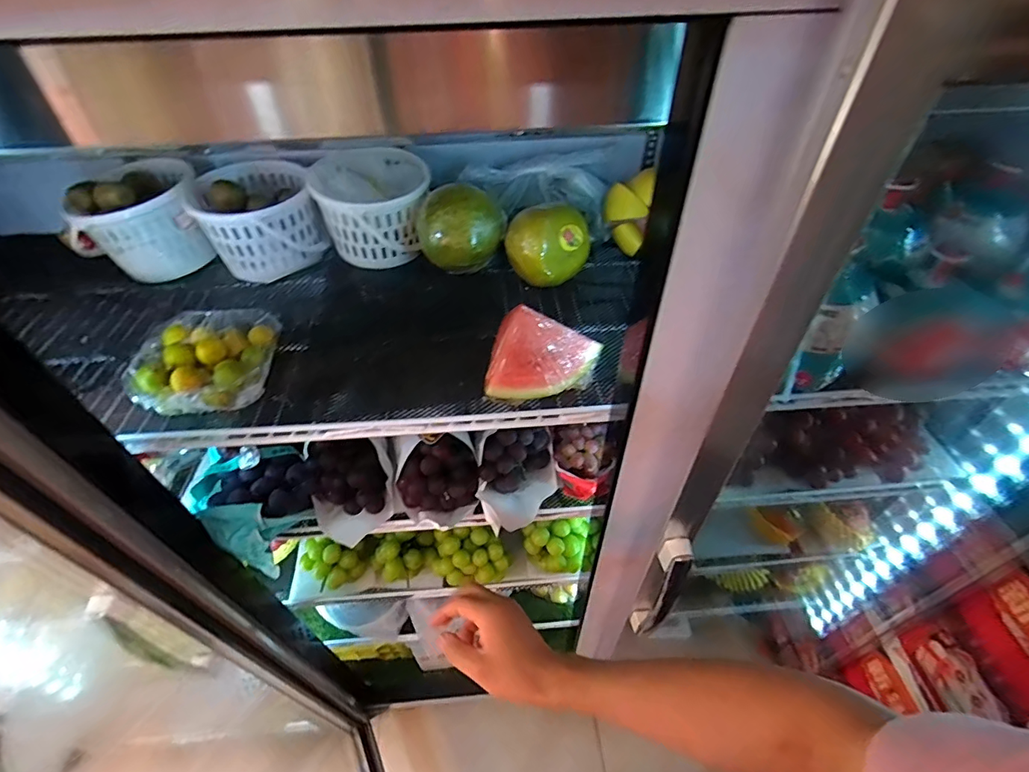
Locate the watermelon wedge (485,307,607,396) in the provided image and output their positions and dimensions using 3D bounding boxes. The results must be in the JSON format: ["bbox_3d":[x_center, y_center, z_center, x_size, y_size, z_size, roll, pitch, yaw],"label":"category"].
[{"bbox_3d":[0.032,-0.036,0.532,0.133,0.091,0.053,-8,46,-5],"label":"watermelon wedge"}]

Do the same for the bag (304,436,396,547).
[{"bbox_3d":[-0.228,0.142,0.660,0.117,0.096,0.114,-12,47,-9],"label":"bag"}]

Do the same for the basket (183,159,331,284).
[{"bbox_3d":[-0.400,-0.261,0.750,0.162,0.116,0.194,-24,50,-20],"label":"basket"}]

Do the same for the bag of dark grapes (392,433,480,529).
[{"bbox_3d":[-0.112,0.132,0.663,0.120,0.106,0.092,-4,46,-2],"label":"bag of dark grapes"}]

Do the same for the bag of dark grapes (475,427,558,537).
[{"bbox_3d":[0.006,0.137,0.662,0.113,0.097,0.114,-3,46,-1],"label":"bag of dark grapes"}]

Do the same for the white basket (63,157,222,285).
[{"bbox_3d":[-0.570,-0.259,0.745,0.167,0.119,0.180,-22,49,-17],"label":"white basket"}]

